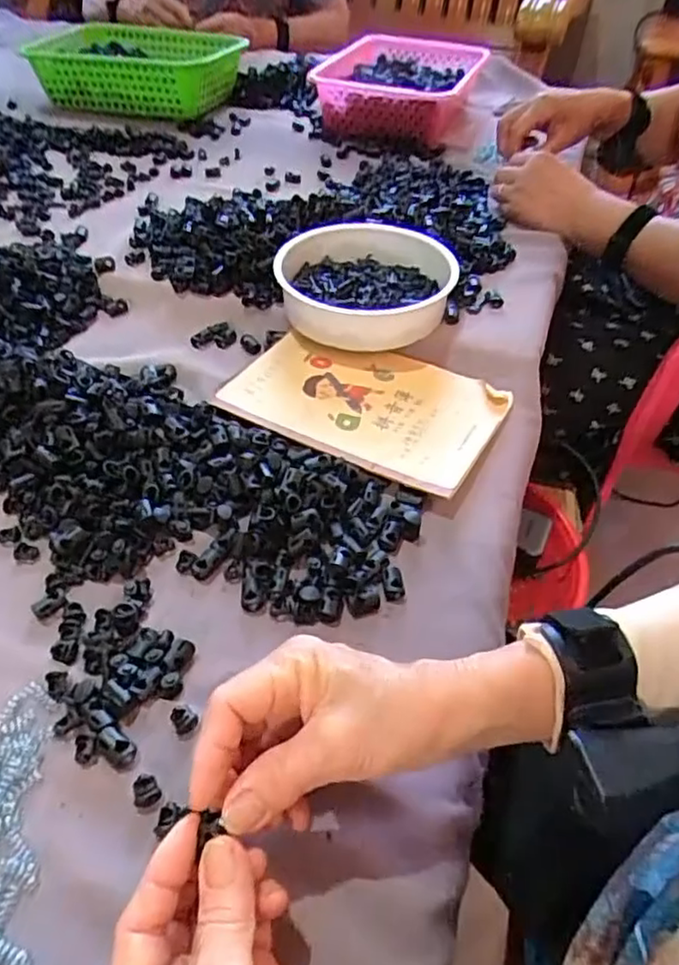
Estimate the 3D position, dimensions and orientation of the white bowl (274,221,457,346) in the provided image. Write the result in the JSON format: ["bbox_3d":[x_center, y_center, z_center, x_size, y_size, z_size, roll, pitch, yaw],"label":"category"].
[{"bbox_3d":[0.021,-0.183,0.597,0.154,0.054,0.163,2,47,-2],"label":"white bowl"}]

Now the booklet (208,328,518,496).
[{"bbox_3d":[0.021,-0.069,0.523,0.208,0.011,0.143,23,49,17],"label":"booklet"}]

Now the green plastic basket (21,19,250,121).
[{"bbox_3d":[-0.295,-0.630,0.976,0.266,0.080,0.206,15,48,10],"label":"green plastic basket"}]

